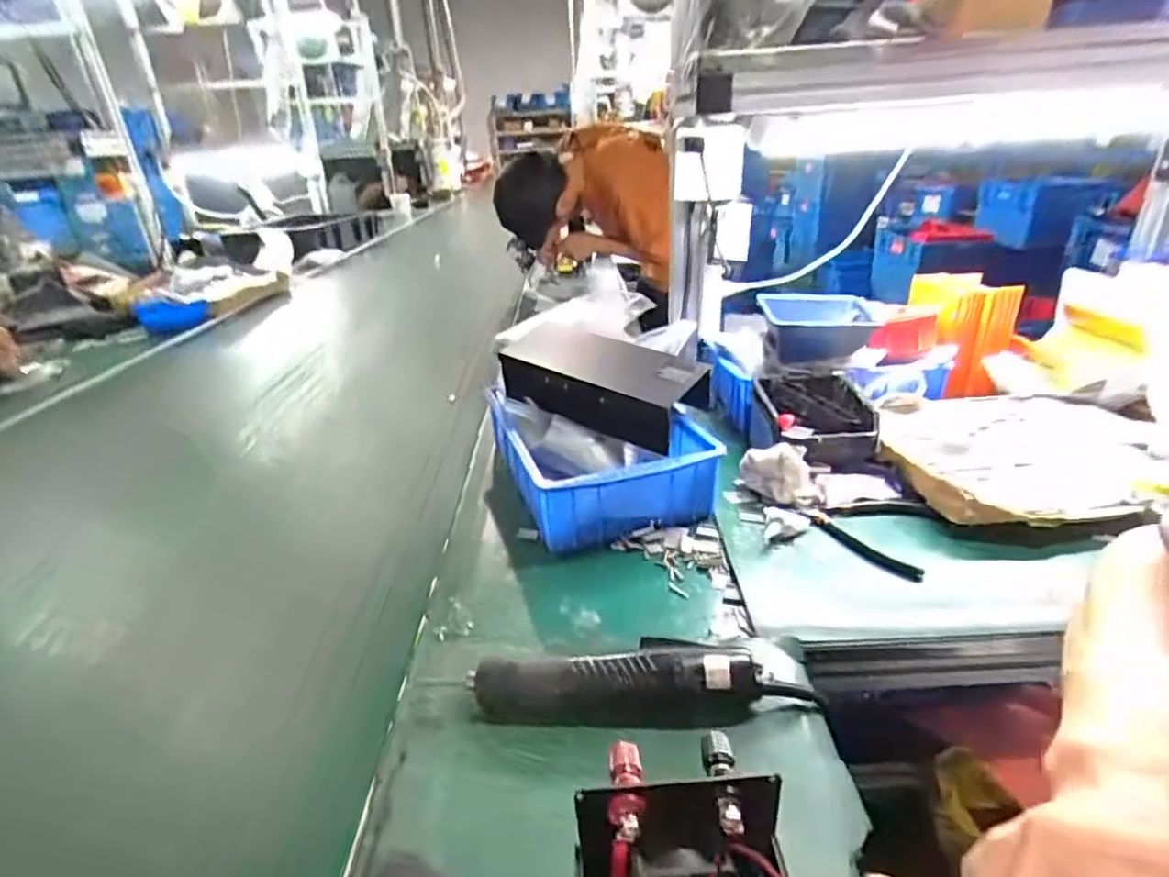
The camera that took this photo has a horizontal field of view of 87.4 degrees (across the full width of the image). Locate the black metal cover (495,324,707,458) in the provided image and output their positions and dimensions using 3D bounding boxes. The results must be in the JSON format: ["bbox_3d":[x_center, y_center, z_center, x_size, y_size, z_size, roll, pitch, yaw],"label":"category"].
[{"bbox_3d":[0.019,-0.063,0.736,0.238,0.107,0.099,18,33,36],"label":"black metal cover"}]

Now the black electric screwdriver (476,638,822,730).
[{"bbox_3d":[0.043,0.175,0.439,0.250,0.039,0.044,-2,26,2],"label":"black electric screwdriver"}]

